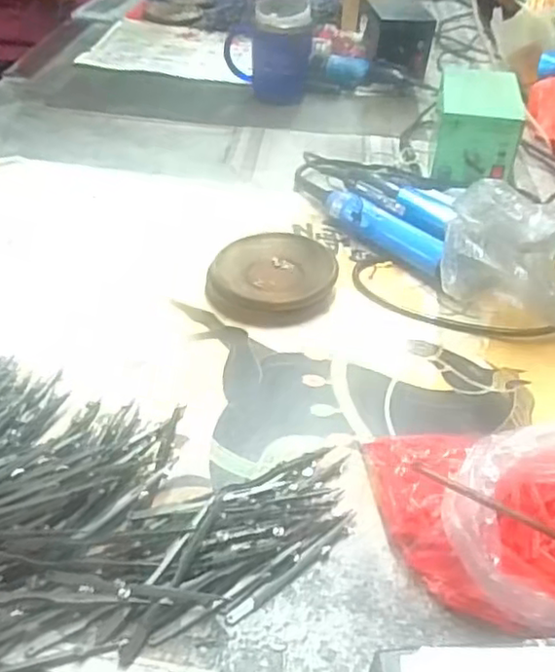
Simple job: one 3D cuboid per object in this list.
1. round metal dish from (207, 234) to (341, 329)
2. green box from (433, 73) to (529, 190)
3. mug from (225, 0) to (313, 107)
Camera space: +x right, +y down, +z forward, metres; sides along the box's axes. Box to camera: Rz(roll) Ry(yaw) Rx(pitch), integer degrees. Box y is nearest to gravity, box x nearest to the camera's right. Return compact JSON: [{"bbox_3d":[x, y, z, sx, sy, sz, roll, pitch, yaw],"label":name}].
[{"bbox_3d":[-0.005,-0.057,0.622,0.118,0.029,0.108,2,40,-2],"label":"round metal dish"},{"bbox_3d":[0.241,-0.249,0.803,0.096,0.104,0.150,10,41,8],"label":"green box"},{"bbox_3d":[-0.013,-0.429,0.967,0.124,0.137,0.082,2,40,-3],"label":"mug"}]

